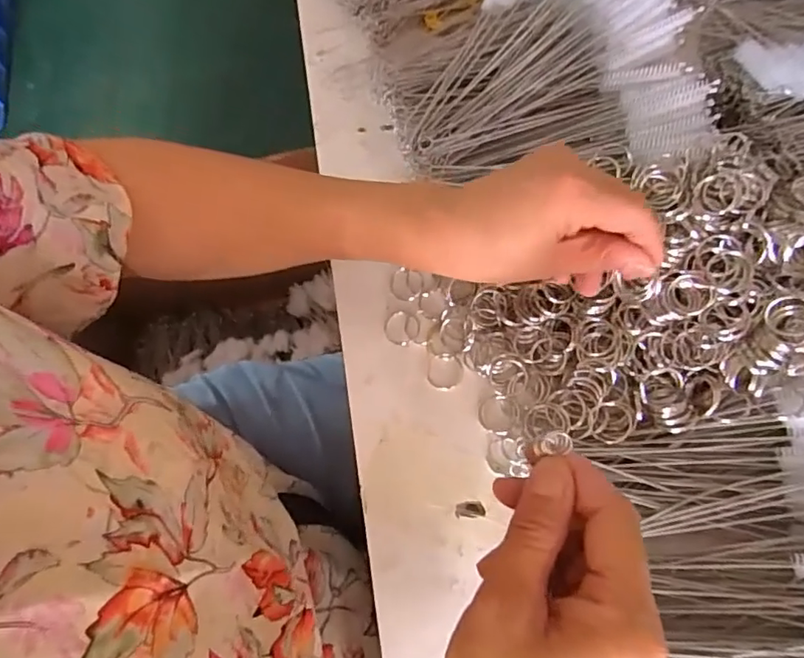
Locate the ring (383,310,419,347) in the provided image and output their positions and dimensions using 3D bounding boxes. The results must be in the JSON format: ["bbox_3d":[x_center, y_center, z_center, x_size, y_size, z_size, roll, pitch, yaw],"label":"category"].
[{"bbox_3d":[0.000,0.000,0.387,0.024,0.005,0.025,0,68,-1],"label":"ring"}]

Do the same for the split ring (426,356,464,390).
[{"bbox_3d":[0.029,0.030,0.374,0.024,0.004,0.024,0,68,-1],"label":"split ring"}]

